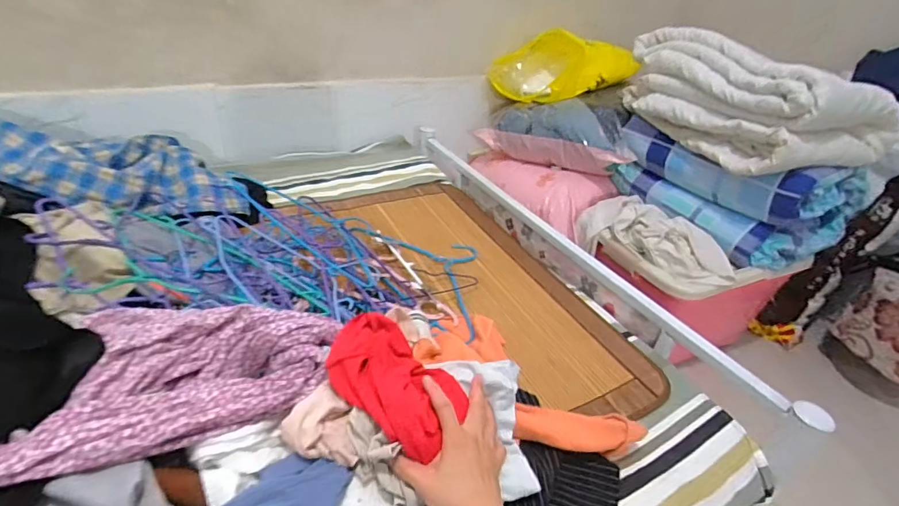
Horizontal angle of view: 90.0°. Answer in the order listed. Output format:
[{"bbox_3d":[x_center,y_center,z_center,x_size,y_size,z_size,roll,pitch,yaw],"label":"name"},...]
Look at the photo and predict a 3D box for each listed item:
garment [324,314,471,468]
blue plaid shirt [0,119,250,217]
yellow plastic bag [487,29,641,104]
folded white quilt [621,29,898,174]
[{"bbox_3d":[-0.058,0.139,0.517,0.152,0.058,0.109,25,39,24],"label":"garment"},{"bbox_3d":[-0.749,-0.159,0.866,0.650,0.131,0.316,-3,36,-14],"label":"blue plaid shirt"},{"bbox_3d":[0.368,-0.604,1.440,0.461,0.186,0.141,-2,34,8],"label":"yellow plastic bag"},{"bbox_3d":[0.805,-0.430,1.214,0.466,0.222,0.554,-9,38,-22],"label":"folded white quilt"}]

